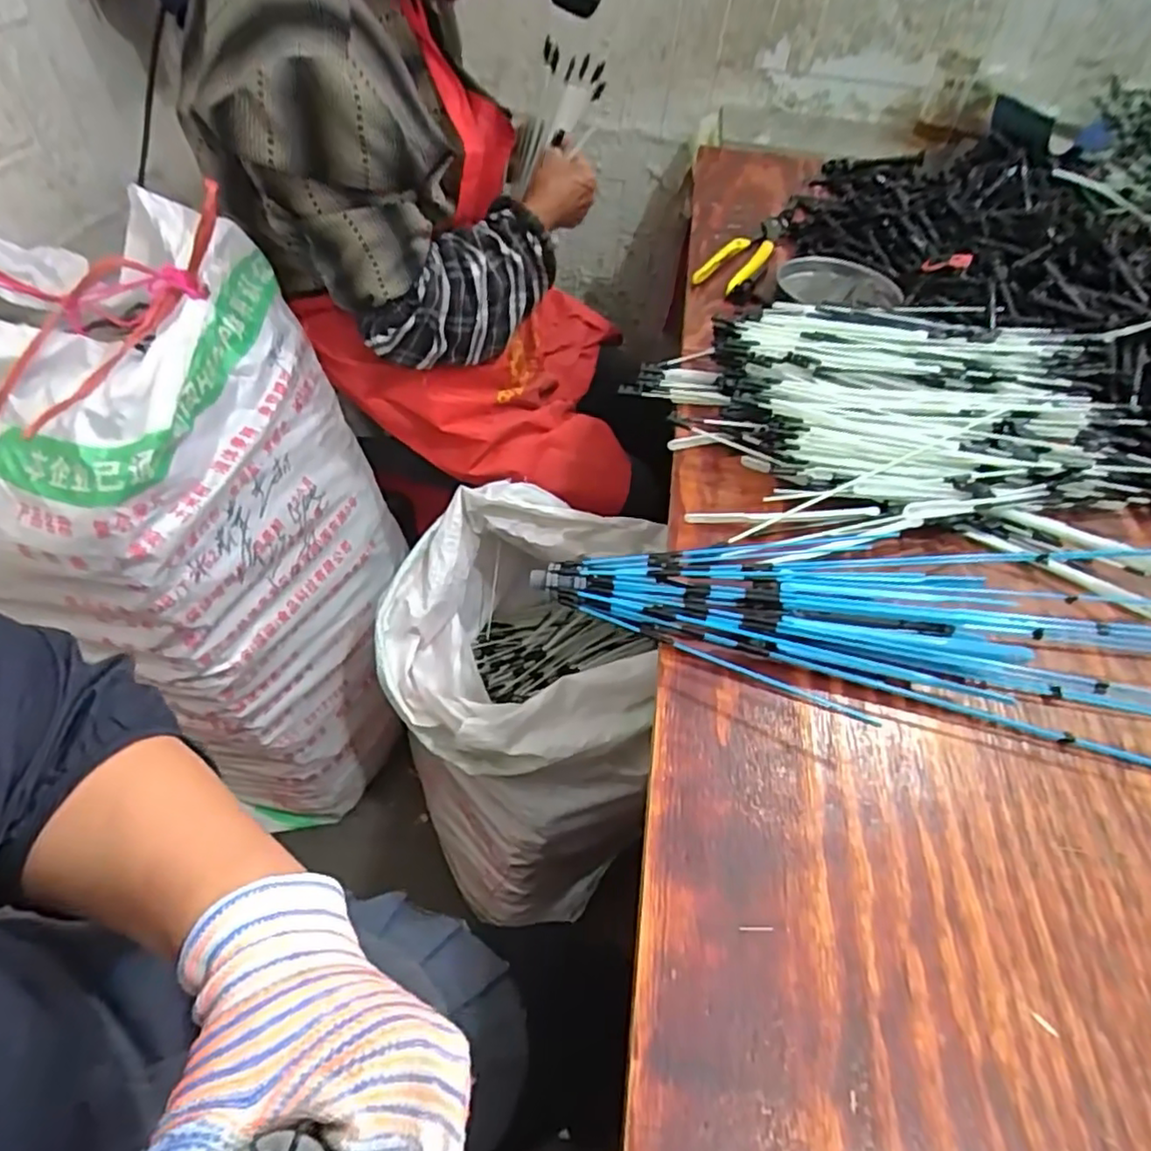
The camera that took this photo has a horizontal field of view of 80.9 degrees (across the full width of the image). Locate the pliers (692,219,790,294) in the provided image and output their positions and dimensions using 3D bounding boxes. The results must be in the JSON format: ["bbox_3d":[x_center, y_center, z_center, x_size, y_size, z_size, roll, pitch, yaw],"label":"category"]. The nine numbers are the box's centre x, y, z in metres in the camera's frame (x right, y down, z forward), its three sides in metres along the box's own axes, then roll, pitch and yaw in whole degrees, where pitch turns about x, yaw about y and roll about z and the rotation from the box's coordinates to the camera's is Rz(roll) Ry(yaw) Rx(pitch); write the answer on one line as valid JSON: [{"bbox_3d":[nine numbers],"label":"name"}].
[{"bbox_3d":[0.197,-0.382,0.788,0.052,0.016,0.200,24,51,15],"label":"pliers"}]

